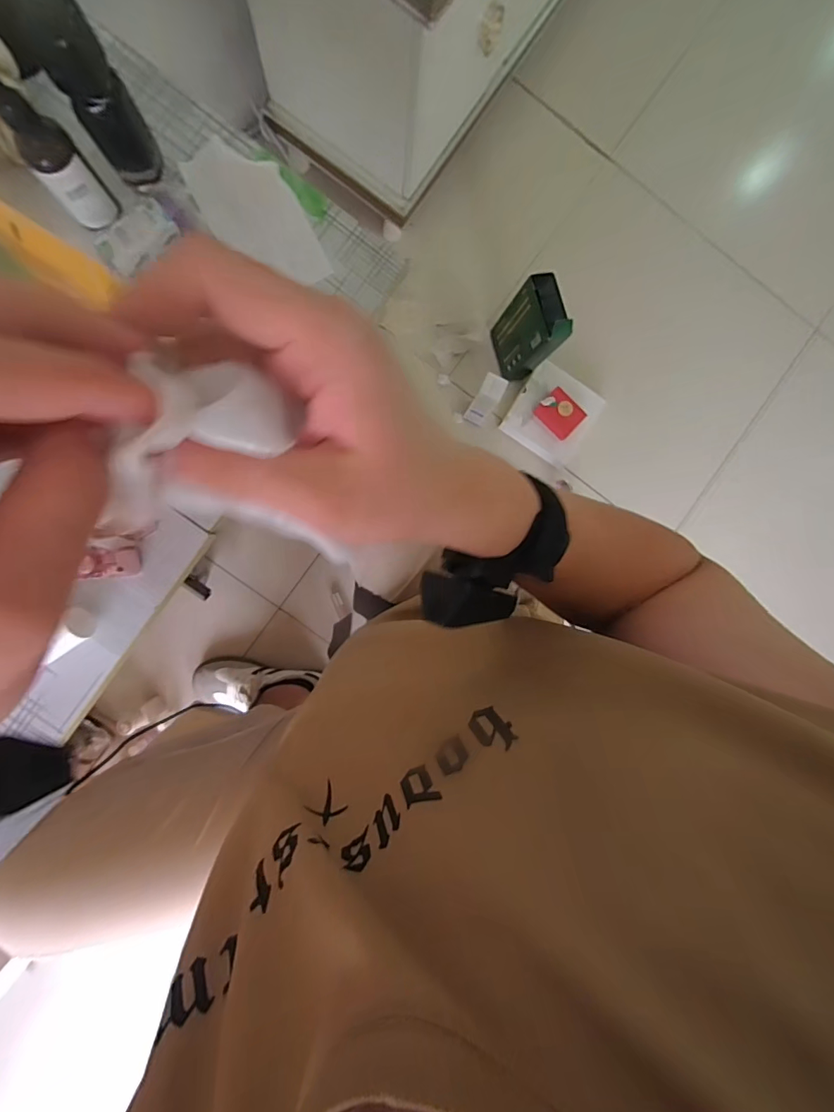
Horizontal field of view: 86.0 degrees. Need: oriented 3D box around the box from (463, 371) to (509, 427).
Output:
[{"bbox_3d":[0.132,-0.302,0.885,0.045,0.173,0.042,28,88,-4],"label":"box"}]

